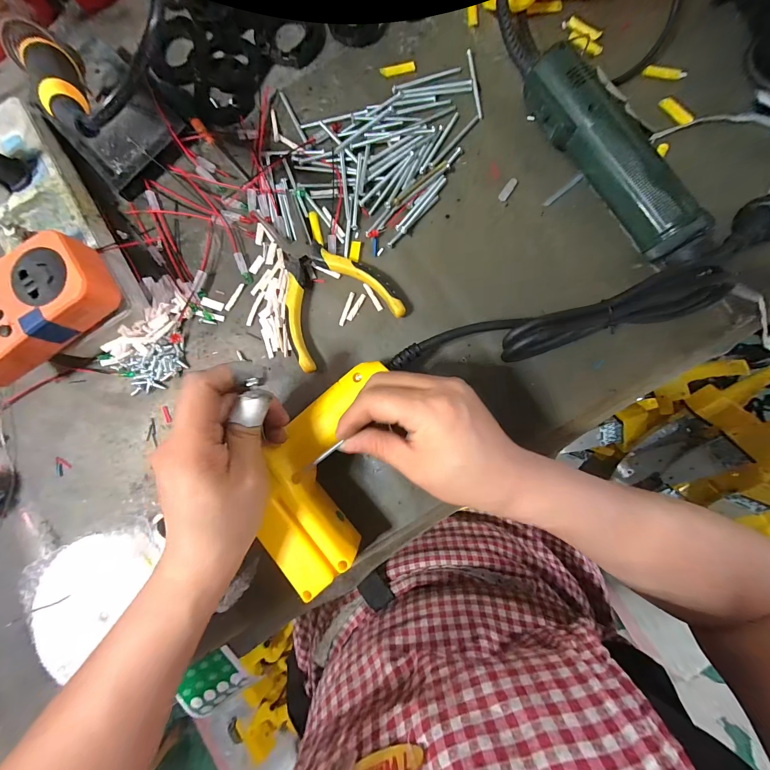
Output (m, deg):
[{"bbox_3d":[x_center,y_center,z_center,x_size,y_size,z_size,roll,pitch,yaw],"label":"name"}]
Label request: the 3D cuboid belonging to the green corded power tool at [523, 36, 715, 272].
[{"bbox_3d":[0.180,-0.175,0.257,0.046,0.042,0.189,-30,85,1],"label":"green corded power tool"}]

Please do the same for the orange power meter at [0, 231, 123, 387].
[{"bbox_3d":[-0.270,-0.056,0.242,0.121,0.032,0.063,-31,85,1],"label":"orange power meter"}]

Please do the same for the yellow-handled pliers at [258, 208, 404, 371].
[{"bbox_3d":[-0.058,-0.094,0.276,0.095,0.017,0.137,-30,85,1],"label":"yellow-handled pliers"}]

